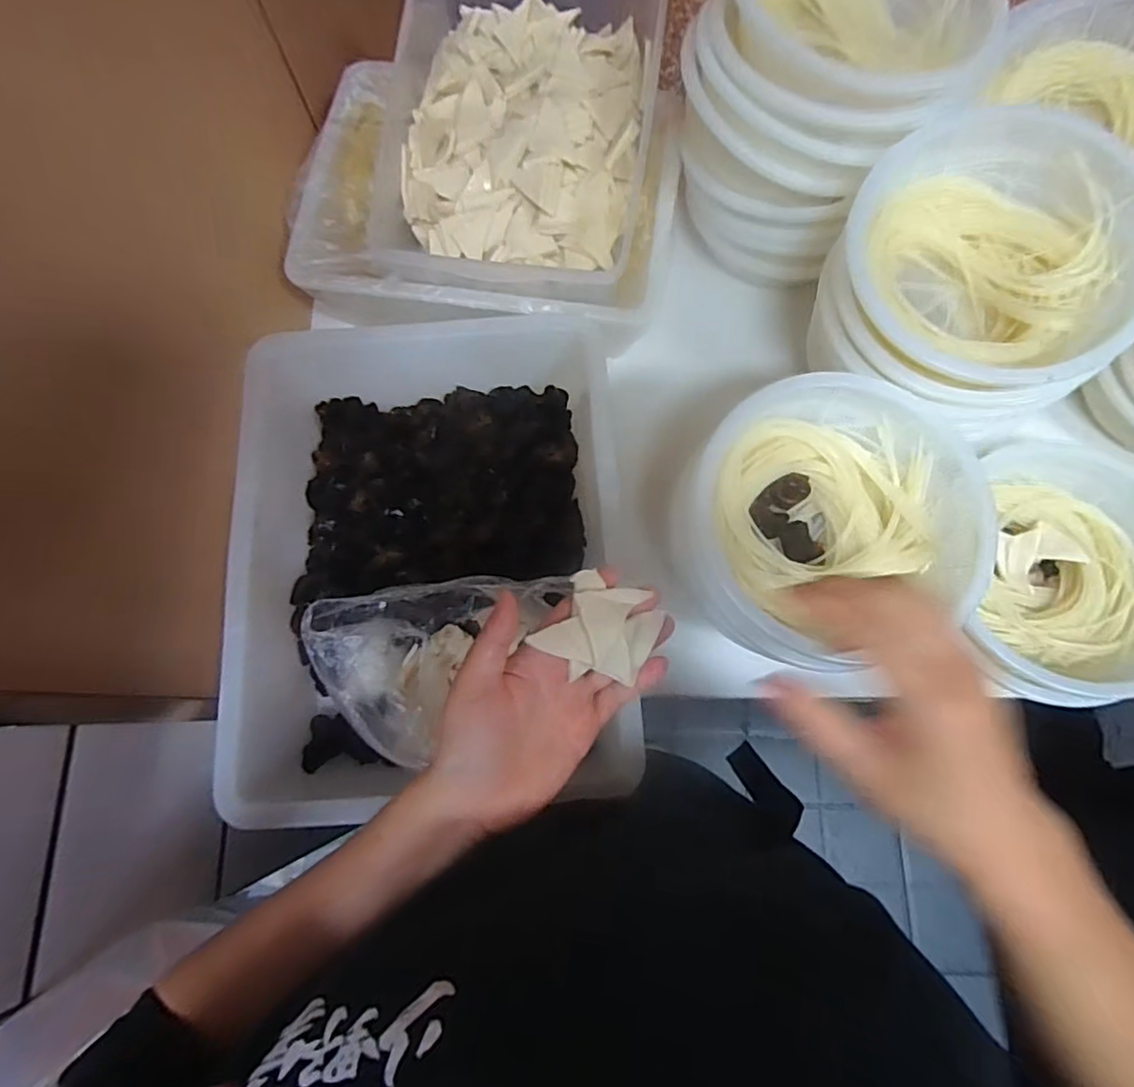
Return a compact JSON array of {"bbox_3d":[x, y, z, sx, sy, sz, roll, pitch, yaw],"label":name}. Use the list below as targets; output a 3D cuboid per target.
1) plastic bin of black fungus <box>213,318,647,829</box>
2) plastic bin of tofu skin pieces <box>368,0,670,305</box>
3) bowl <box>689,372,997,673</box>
[{"bbox_3d":[-0.100,0.010,0.490,0.280,0.087,0.352,-4,75,0],"label":"plastic bin of black fungus"},{"bbox_3d":[-0.035,-0.352,0.515,0.213,0.106,0.297,10,76,3],"label":"plastic bin of tofu skin pieces"},{"bbox_3d":[0.181,-0.017,0.429,0.188,0.056,0.188,0,75,1],"label":"bowl"}]

